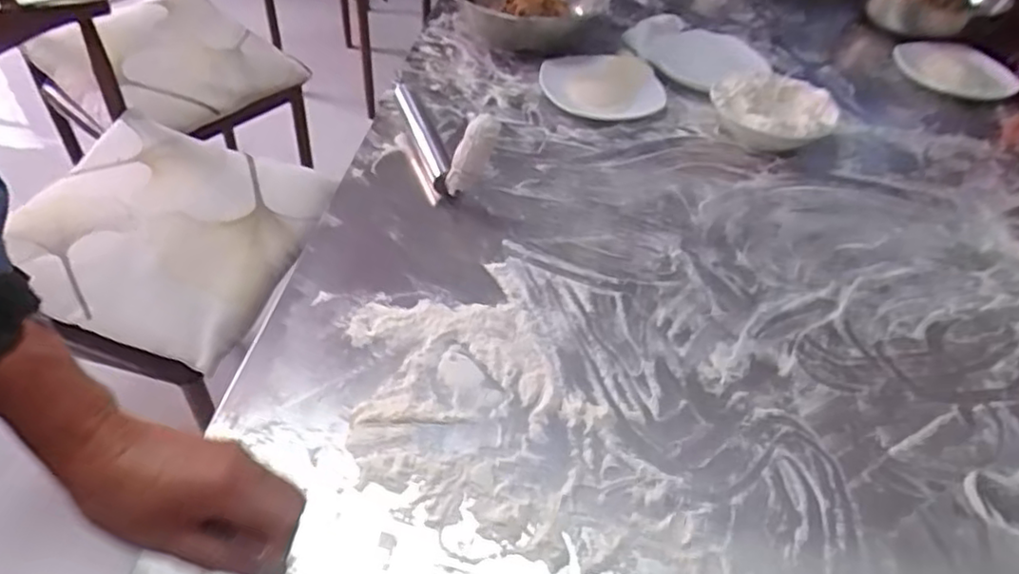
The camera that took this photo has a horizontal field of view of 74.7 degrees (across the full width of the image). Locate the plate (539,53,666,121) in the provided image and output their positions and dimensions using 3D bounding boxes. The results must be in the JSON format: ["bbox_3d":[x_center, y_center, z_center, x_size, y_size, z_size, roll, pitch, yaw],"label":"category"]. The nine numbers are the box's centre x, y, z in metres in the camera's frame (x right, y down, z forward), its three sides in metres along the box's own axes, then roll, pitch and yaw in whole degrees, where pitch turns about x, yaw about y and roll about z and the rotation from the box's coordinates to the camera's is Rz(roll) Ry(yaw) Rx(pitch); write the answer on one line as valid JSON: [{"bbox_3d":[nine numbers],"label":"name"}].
[{"bbox_3d":[0.143,-0.302,1.019,0.188,0.021,0.176,3,46,-3],"label":"plate"}]

